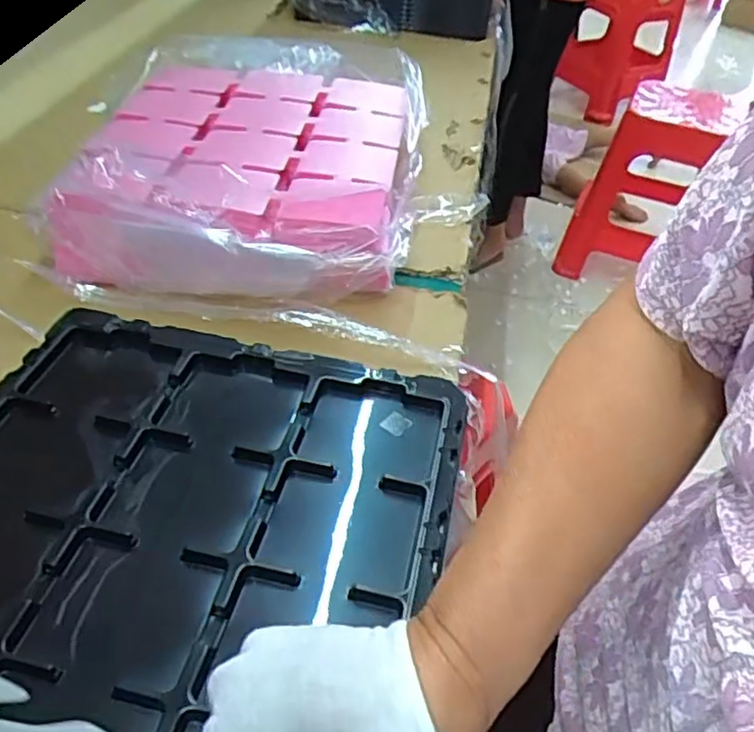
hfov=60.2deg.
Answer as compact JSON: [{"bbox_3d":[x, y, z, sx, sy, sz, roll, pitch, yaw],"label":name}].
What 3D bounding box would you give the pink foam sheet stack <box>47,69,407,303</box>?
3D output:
[{"bbox_3d":[-0.130,-0.221,0.696,0.321,0.087,0.410,6,43,0],"label":"pink foam sheet stack"}]

